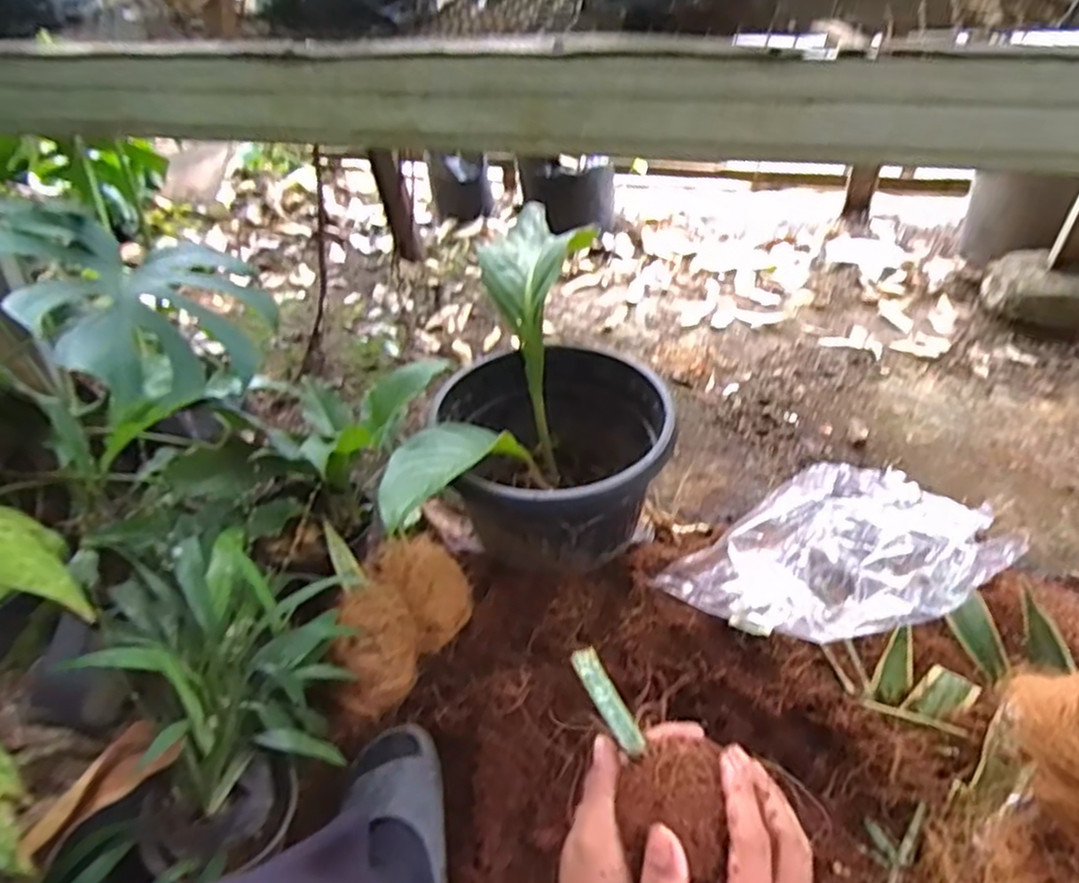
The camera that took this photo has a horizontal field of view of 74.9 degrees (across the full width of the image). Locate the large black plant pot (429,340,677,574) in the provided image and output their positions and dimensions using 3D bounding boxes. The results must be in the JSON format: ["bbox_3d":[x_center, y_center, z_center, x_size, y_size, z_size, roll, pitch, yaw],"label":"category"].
[{"bbox_3d":[0.030,0.016,1.018,0.302,0.207,0.311,-3,41,3],"label":"large black plant pot"}]

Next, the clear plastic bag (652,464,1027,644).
[{"bbox_3d":[0.425,0.152,0.963,0.420,0.069,0.285,-29,46,-24],"label":"clear plastic bag"}]

